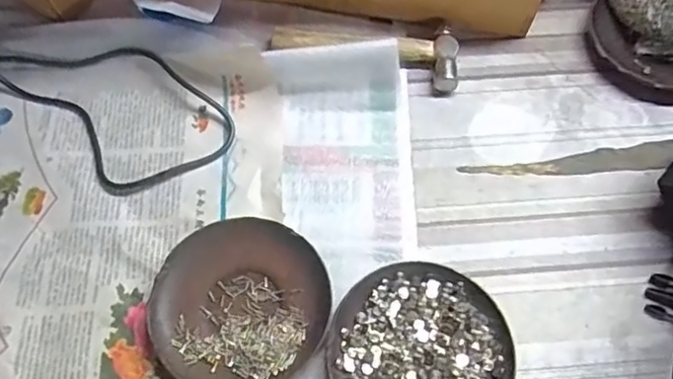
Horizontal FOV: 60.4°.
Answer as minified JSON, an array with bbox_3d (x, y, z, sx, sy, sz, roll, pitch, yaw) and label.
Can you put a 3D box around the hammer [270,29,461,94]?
[{"bbox_3d":[0.026,-0.119,0.489,0.155,0.023,0.048,11,62,5],"label":"hammer"}]

